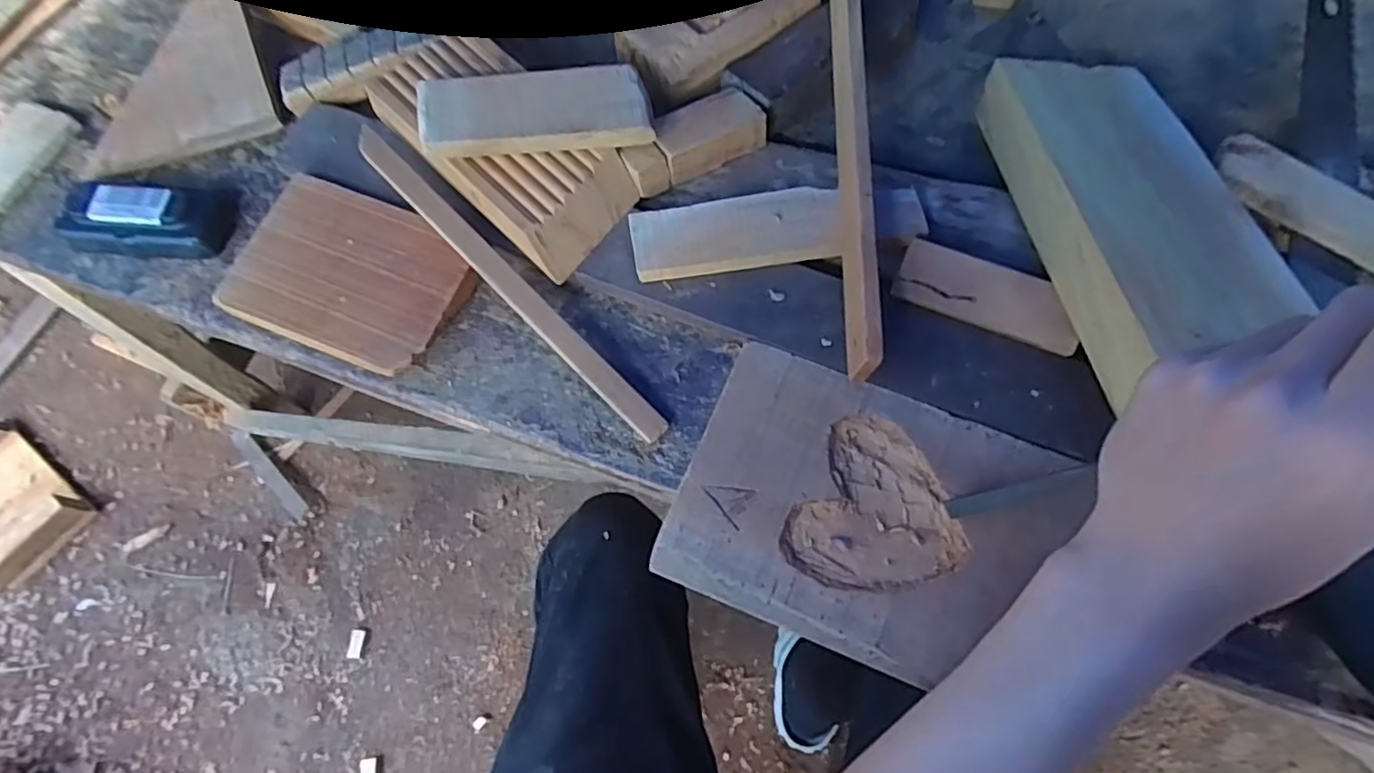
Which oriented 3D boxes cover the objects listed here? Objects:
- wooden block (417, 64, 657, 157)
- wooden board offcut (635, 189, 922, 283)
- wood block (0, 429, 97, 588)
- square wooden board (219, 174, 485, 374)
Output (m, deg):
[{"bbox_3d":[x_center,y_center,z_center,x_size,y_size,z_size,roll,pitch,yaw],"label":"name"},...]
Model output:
[{"bbox_3d":[-0.097,-0.178,0.439,0.145,0.014,0.054,-5,74,-2],"label":"wooden block"},{"bbox_3d":[0.058,-0.103,0.442,0.184,0.016,0.048,-7,67,-1],"label":"wooden board offcut"},{"bbox_3d":[-1.120,0.179,1.092,0.296,0.055,0.177,35,73,15],"label":"wood block"},{"bbox_3d":[-0.221,-0.074,0.449,0.150,0.023,0.103,20,70,10],"label":"square wooden board"}]

